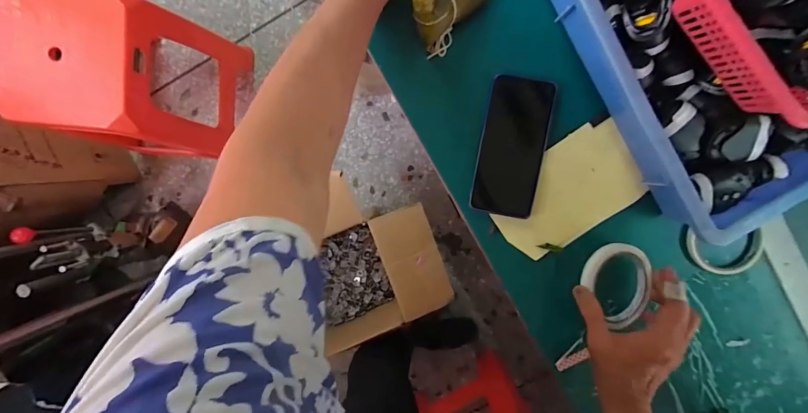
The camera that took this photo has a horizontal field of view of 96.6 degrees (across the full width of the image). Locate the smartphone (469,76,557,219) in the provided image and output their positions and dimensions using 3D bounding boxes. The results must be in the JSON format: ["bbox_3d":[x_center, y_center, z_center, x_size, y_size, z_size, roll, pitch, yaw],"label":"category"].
[{"bbox_3d":[0.131,-0.069,0.427,0.077,0.014,0.158,10,95,-2],"label":"smartphone"}]

